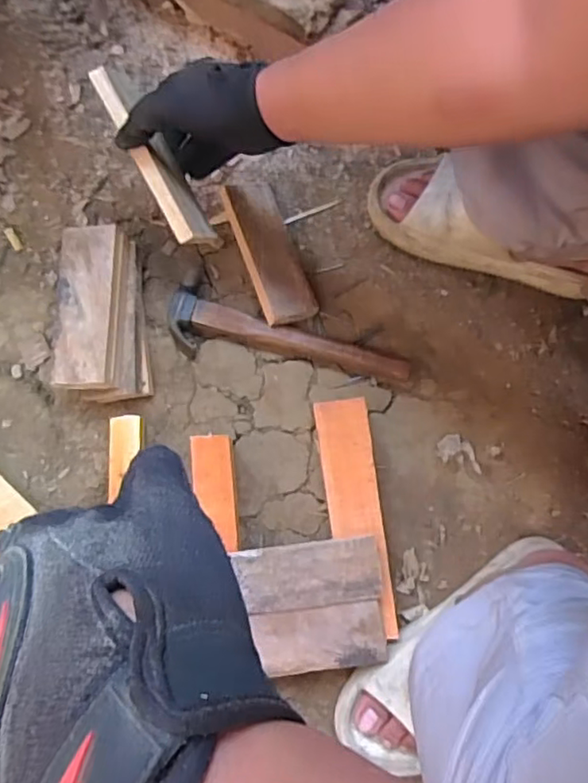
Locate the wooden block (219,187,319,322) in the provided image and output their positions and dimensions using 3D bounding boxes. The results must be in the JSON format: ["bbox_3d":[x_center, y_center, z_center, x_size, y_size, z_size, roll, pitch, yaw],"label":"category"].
[{"bbox_3d":[-0.028,-0.162,0.715,0.067,0.018,0.172,-15,77,-28],"label":"wooden block"}]

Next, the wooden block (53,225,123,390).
[{"bbox_3d":[-0.219,-0.090,0.651,0.062,0.022,0.172,0,78,-1],"label":"wooden block"}]

